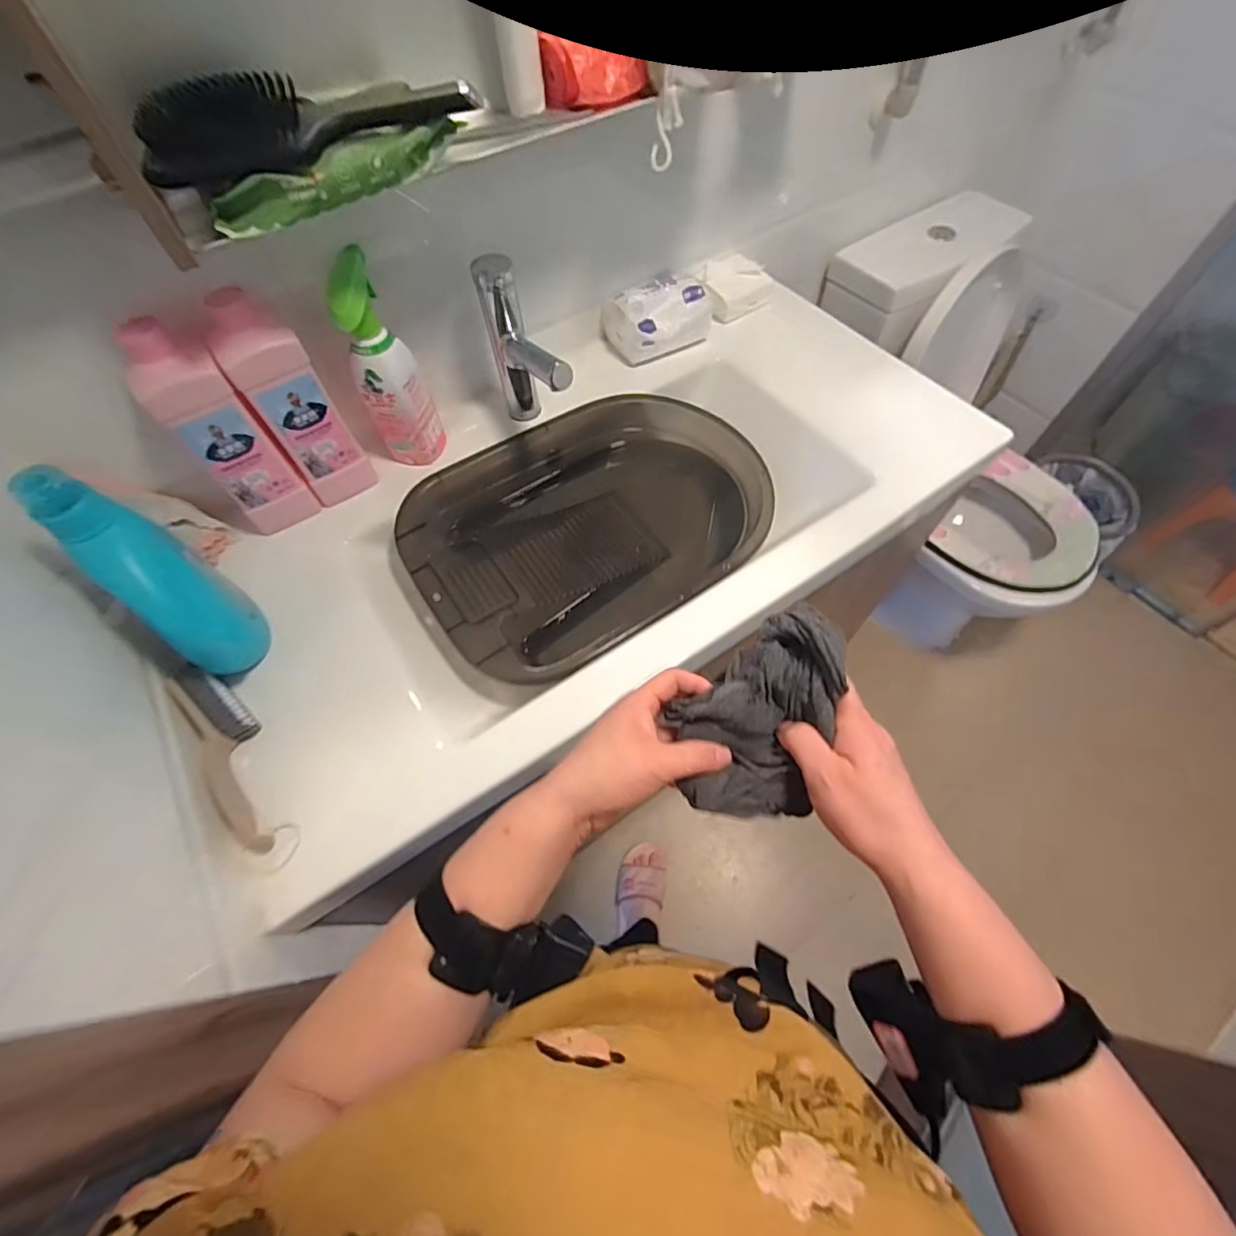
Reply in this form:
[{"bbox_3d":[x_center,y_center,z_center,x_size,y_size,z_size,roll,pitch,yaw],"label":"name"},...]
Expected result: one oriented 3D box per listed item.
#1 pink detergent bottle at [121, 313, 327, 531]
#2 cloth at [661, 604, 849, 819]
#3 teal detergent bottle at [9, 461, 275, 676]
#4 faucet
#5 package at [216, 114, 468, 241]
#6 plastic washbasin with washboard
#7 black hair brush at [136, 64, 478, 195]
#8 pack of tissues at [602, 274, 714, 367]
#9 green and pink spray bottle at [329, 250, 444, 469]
[{"bbox_3d":[-0.420,-0.194,0.581,0.080,0.239,0.053,-38,67,-17],"label":"pink detergent bottle"},{"bbox_3d":[0.089,0.052,0.357,0.096,0.066,0.142,14,63,9],"label":"cloth"},{"bbox_3d":[-0.413,-0.034,0.493,0.054,0.229,0.077,-21,63,-9],"label":"teal detergent bottle"},{"bbox_3d":[-0.104,-0.295,0.656,0.047,0.201,0.160,-24,64,-11],"label":"faucet"},{"bbox_3d":[-0.222,-0.358,0.436,0.203,0.034,0.033,-24,64,-11],"label":"package"},{"bbox_3d":[-0.030,-0.118,0.713,0.453,0.099,0.339,-39,67,-17],"label":"plastic washbasin with washboard"},{"bbox_3d":[-0.234,-0.380,0.418,0.241,0.061,0.066,-8,62,-2],"label":"black hair brush"},{"bbox_3d":[0.057,-0.454,0.805,0.145,0.074,0.105,-27,64,-12],"label":"pack of tissues"},{"bbox_3d":[-0.276,-0.291,0.635,0.078,0.222,0.089,-26,64,-12],"label":"green and pink spray bottle"}]

